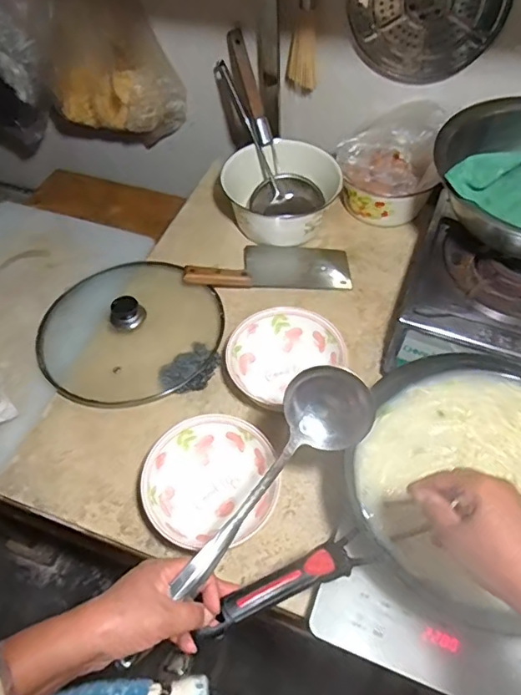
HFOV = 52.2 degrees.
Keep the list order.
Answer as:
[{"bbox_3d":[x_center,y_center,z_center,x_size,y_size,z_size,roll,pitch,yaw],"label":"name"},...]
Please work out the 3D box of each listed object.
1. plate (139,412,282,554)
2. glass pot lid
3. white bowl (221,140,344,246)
[{"bbox_3d":[-0.064,0.180,0.706,0.163,0.058,0.172,-2,59,3],"label":"plate"},{"bbox_3d":[-0.214,-0.051,0.858,0.284,0.059,0.283,-2,59,3],"label":"glass pot lid"},{"bbox_3d":[0.046,-0.285,0.998,0.210,0.098,0.186,-13,59,-4],"label":"white bowl"}]

